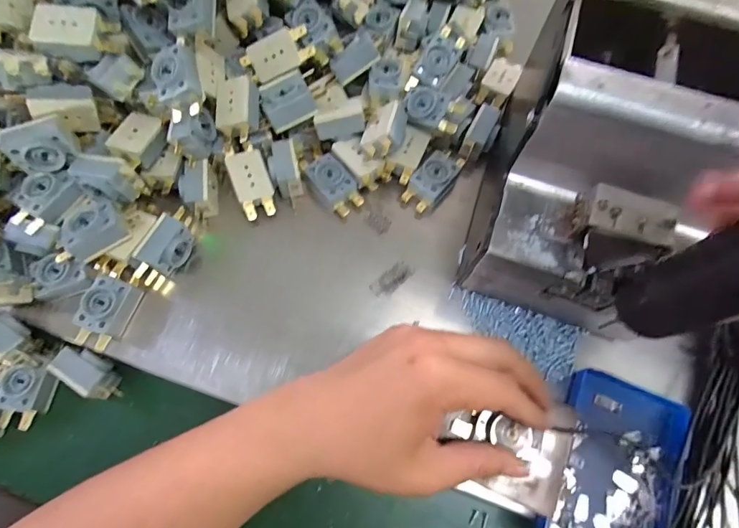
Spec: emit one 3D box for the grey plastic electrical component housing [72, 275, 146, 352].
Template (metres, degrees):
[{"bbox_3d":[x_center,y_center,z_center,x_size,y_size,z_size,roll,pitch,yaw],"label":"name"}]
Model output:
[{"bbox_3d":[-0.182,0.033,0.280,0.027,0.017,0.048,21,72,6],"label":"grey plastic electrical component housing"}]

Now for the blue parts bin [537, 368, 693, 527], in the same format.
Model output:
[{"bbox_3d":[0.154,0.134,0.266,0.071,0.029,0.115,24,73,7],"label":"blue parts bin"}]

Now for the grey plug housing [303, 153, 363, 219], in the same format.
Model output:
[{"bbox_3d":[-0.028,-0.062,0.323,0.047,0.020,0.031,43,76,12],"label":"grey plug housing"}]

